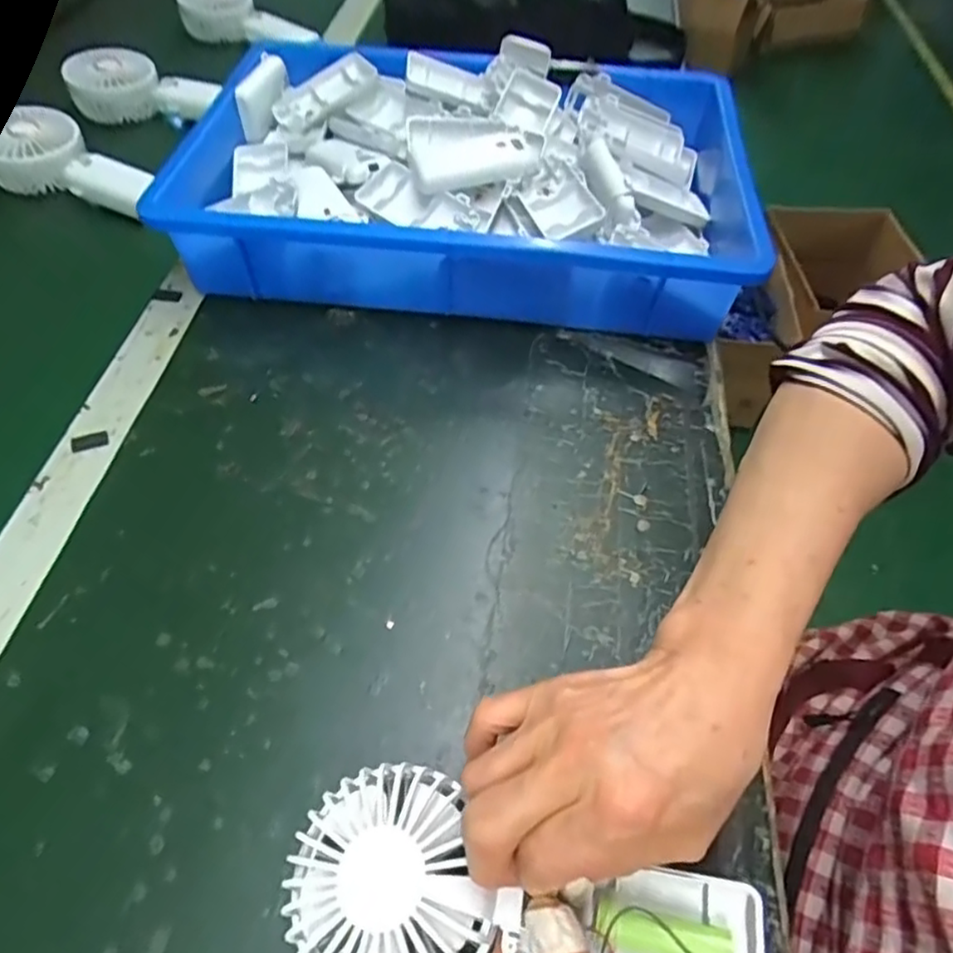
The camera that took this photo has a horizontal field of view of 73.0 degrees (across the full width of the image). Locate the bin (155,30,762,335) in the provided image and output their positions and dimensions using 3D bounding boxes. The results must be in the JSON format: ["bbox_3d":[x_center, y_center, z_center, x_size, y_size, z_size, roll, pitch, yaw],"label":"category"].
[{"bbox_3d":[0.000,-0.256,0.552,0.439,0.088,0.306,4,55,0],"label":"bin"}]

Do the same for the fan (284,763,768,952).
[{"bbox_3d":[0.015,0.168,0.251,0.177,0.025,0.080,10,55,8],"label":"fan"}]

